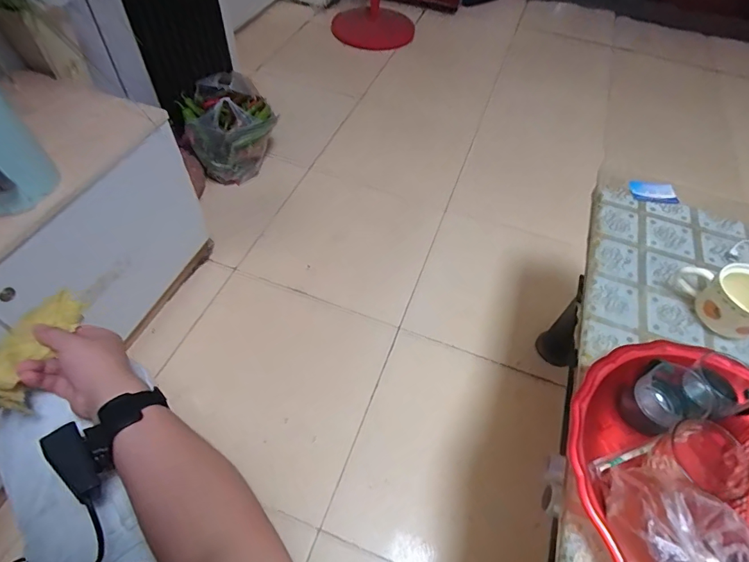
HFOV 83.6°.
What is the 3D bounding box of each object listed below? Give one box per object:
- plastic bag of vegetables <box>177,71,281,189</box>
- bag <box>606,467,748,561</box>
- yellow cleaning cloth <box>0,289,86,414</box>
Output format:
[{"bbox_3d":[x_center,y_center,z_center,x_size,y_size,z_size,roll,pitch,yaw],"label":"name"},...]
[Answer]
[{"bbox_3d":[-0.484,-0.519,1.386,0.277,0.249,0.345,-16,58,-14],"label":"plastic bag of vegetables"},{"bbox_3d":[0.326,0.280,0.418,0.109,0.086,0.181,-26,61,-20],"label":"bag"},{"bbox_3d":[-0.377,0.075,0.462,0.049,0.039,0.137,8,47,1],"label":"yellow cleaning cloth"}]

